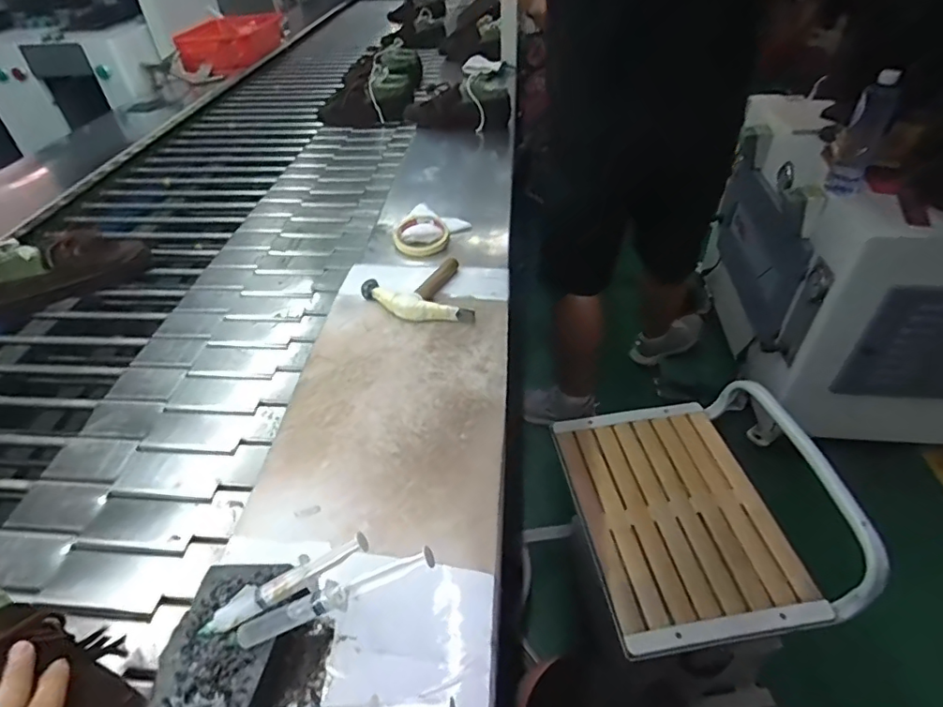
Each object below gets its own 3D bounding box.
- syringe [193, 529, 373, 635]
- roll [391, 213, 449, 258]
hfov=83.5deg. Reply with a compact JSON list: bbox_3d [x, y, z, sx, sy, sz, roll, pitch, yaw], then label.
[{"bbox_3d":[-0.144,0.175,0.399,0.139,0.014,0.026,-28,46,-2],"label":"syringe"},{"bbox_3d":[-0.085,-0.199,0.899,0.095,0.027,0.114,-5,42,-3],"label":"roll"}]

